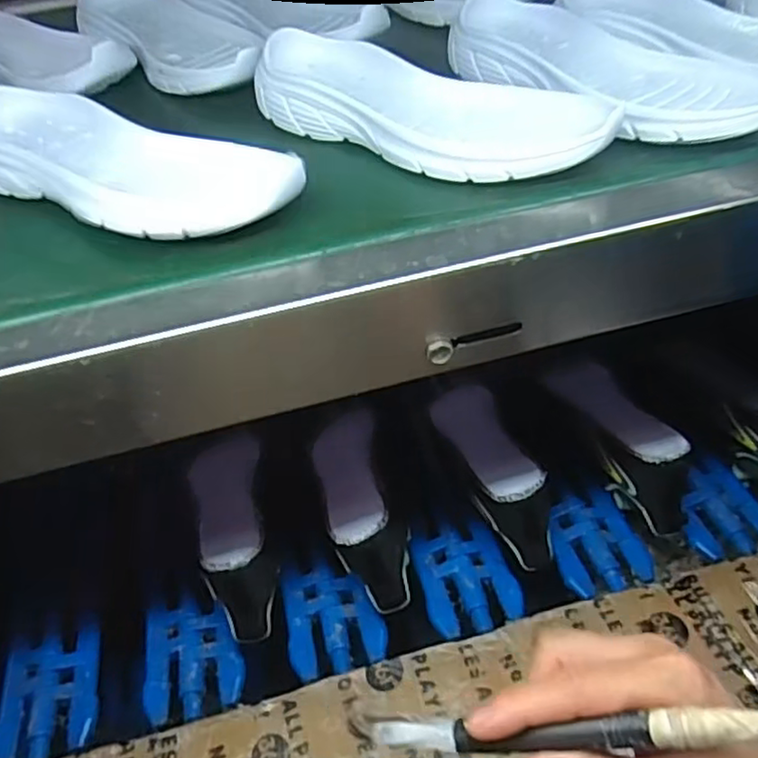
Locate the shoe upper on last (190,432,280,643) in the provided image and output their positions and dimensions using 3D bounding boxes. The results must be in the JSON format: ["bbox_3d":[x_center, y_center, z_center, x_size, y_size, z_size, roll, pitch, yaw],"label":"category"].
[{"bbox_3d":[-0.139,0.150,0.678,0.080,0.100,0.193,-17,49,-10],"label":"shoe upper on last"}]

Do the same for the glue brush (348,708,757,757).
[{"bbox_3d":[0.069,0.148,0.277,0.179,0.012,0.013,-14,43,23],"label":"glue brush"}]

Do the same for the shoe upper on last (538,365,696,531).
[{"bbox_3d":[0.267,0.070,0.743,0.083,0.105,0.222,-11,28,-12],"label":"shoe upper on last"}]

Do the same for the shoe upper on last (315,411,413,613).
[{"bbox_3d":[-0.019,0.121,0.687,0.073,0.089,0.219,-13,49,-7],"label":"shoe upper on last"}]

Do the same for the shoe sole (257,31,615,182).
[{"bbox_3d":[0.027,-0.189,0.452,0.262,0.038,0.082,28,56,26],"label":"shoe sole"}]

